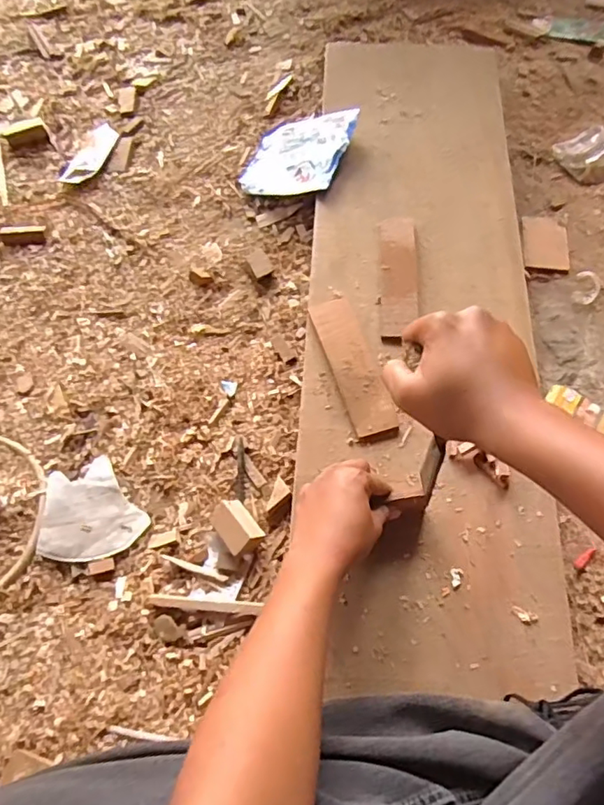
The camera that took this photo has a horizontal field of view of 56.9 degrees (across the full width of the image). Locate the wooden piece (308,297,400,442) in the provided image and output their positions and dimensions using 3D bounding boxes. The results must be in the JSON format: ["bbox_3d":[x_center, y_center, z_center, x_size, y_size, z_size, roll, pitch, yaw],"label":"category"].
[{"bbox_3d":[0.061,-0.045,0.669,0.053,0.018,0.192,-16,65,-6],"label":"wooden piece"}]

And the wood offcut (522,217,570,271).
[{"bbox_3d":[0.349,-0.229,0.798,0.064,0.010,0.087,5,65,4],"label":"wood offcut"}]

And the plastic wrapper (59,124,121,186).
[{"bbox_3d":[-0.341,-0.406,0.909,0.063,0.019,0.143,14,66,8],"label":"plastic wrapper"}]

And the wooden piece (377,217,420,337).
[{"bbox_3d":[0.124,-0.167,0.715,0.047,0.013,0.187,1,65,2],"label":"wooden piece"}]

